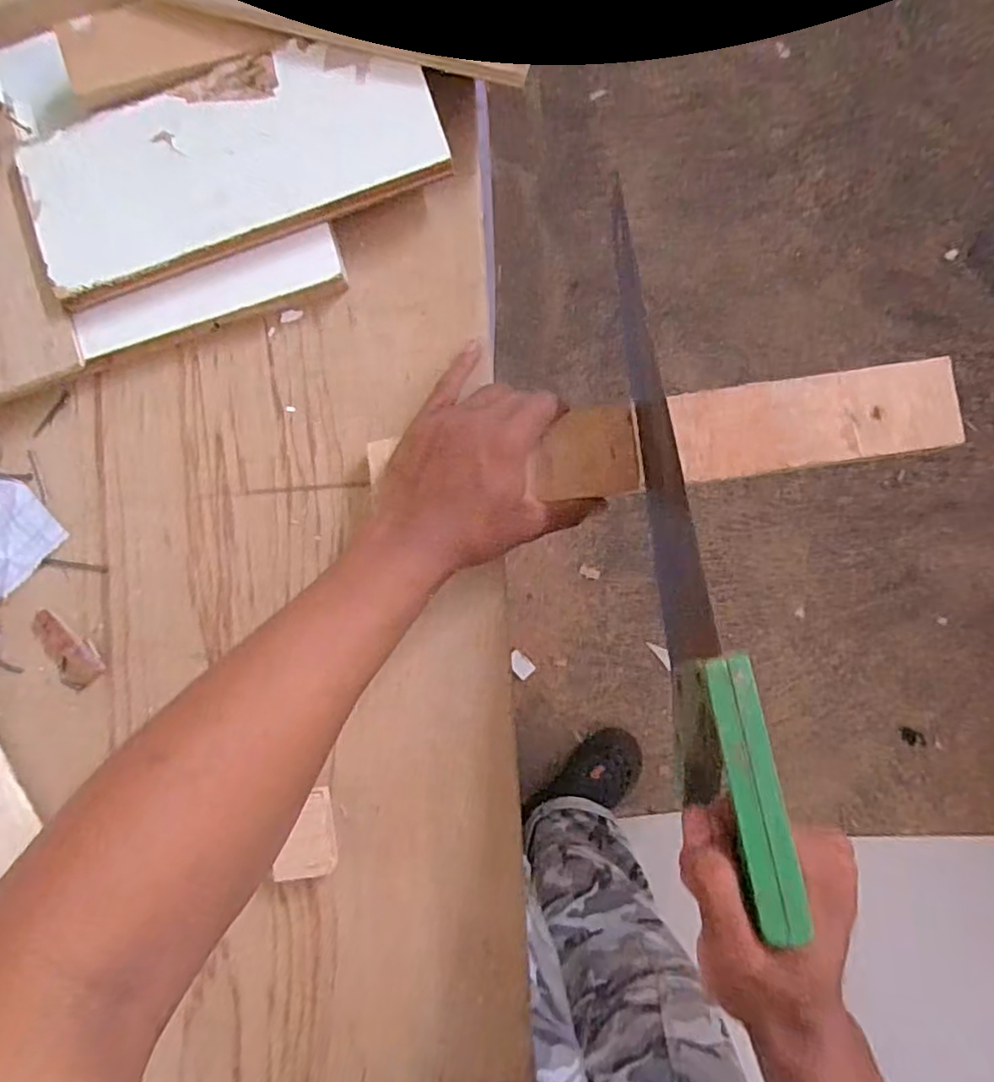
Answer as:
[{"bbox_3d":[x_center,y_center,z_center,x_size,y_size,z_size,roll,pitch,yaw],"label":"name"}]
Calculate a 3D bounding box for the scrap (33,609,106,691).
[{"bbox_3d":[-0.304,0.074,0.437,0.029,0.004,0.060,-33,86,3],"label":"scrap"}]

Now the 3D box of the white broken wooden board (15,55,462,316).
[{"bbox_3d":[-0.177,-0.252,0.413,0.271,0.026,0.108,-20,86,4],"label":"white broken wooden board"}]

